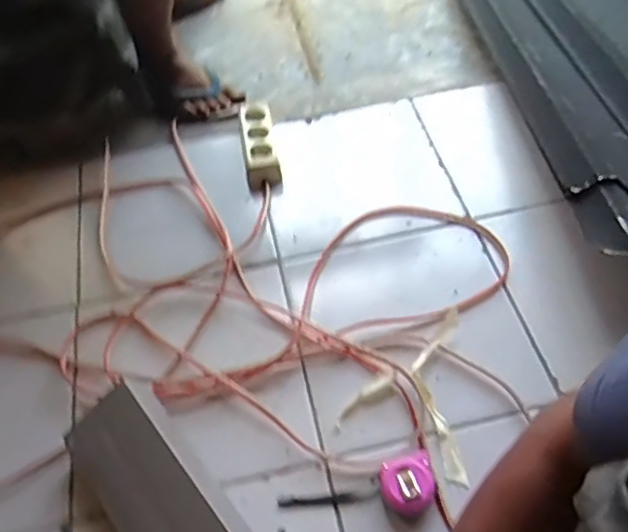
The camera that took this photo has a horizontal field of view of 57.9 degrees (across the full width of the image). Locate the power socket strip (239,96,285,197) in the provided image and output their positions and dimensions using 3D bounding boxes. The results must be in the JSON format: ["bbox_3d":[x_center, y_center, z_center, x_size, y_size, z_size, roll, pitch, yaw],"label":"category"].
[{"bbox_3d":[-0.093,-0.208,0.960,0.059,0.037,0.181,-8,67,-4],"label":"power socket strip"}]

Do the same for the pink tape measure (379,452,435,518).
[{"bbox_3d":[0.107,0.247,0.640,0.061,0.033,0.058,-2,56,3],"label":"pink tape measure"}]

